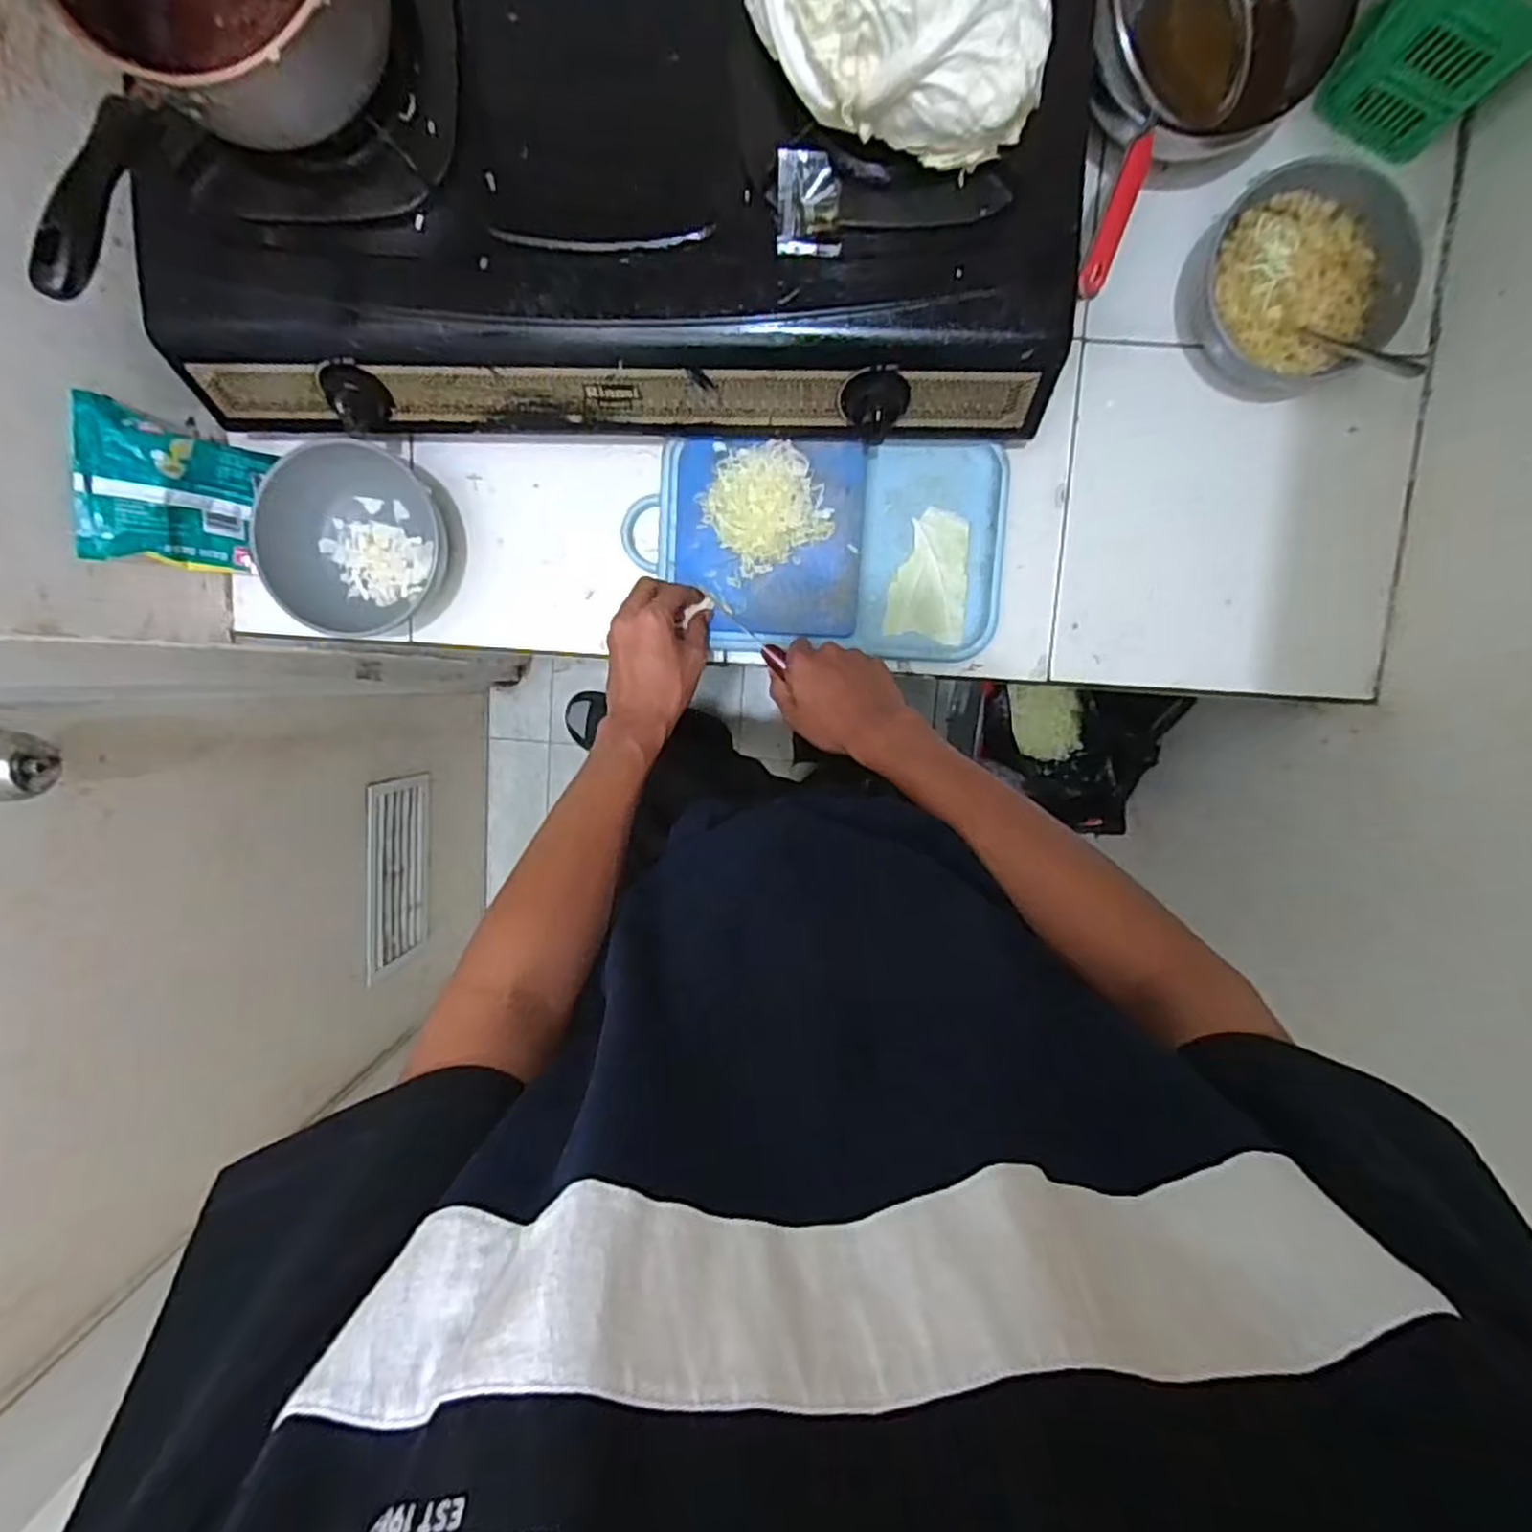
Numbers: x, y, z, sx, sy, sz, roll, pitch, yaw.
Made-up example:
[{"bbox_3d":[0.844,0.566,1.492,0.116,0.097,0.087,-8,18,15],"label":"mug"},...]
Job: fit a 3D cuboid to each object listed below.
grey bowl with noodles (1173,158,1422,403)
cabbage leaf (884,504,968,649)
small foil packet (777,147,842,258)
[{"bbox_3d":[0.417,-0.382,0.592,0.136,0.073,0.155,-31,95,5],"label":"grey bowl with noodles"},{"bbox_3d":[0.149,-0.172,0.667,0.069,0.011,0.112,7,97,1],"label":"cabbage leaf"},{"bbox_3d":[0.031,-0.393,0.517,0.044,0.011,0.059,4,127,7],"label":"small foil packet"}]

